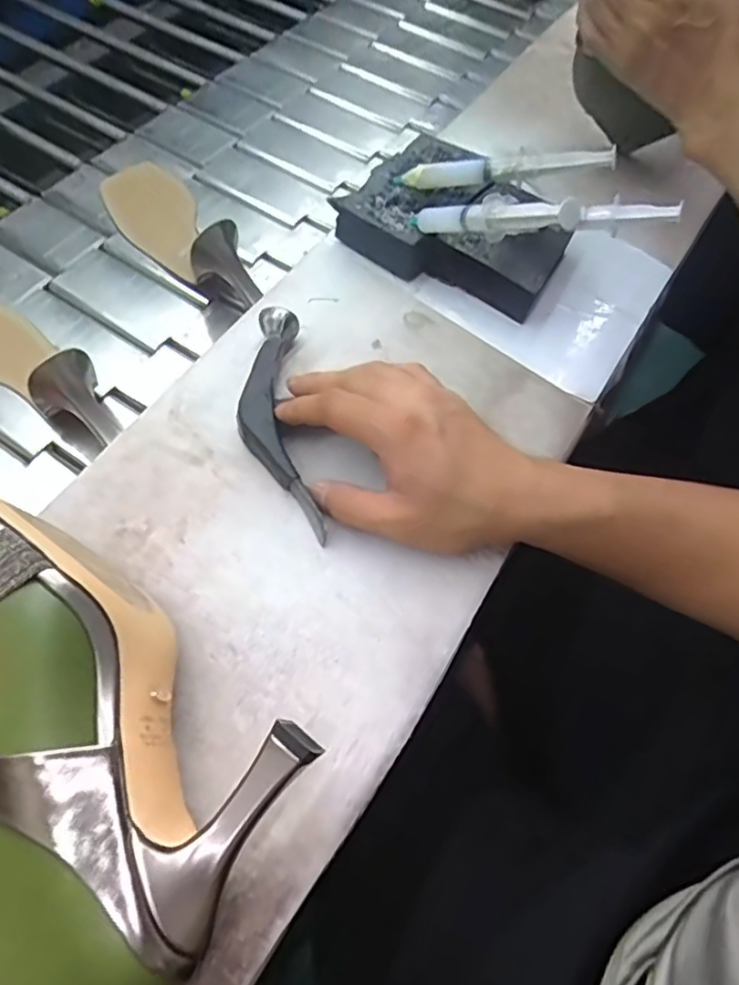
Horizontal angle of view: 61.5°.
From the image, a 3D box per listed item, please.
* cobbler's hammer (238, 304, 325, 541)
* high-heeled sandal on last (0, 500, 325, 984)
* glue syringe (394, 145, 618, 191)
[{"bbox_3d":[-0.060,-0.050,0.400,0.046,0.021,0.165,-5,66,-7],"label":"cobbler's hammer"},{"bbox_3d":[-0.142,0.116,0.276,0.198,0.080,0.149,37,65,15],"label":"high-heeled sandal on last"},{"bbox_3d":[0.098,-0.244,0.461,0.159,0.024,0.029,5,59,22],"label":"glue syringe"}]

